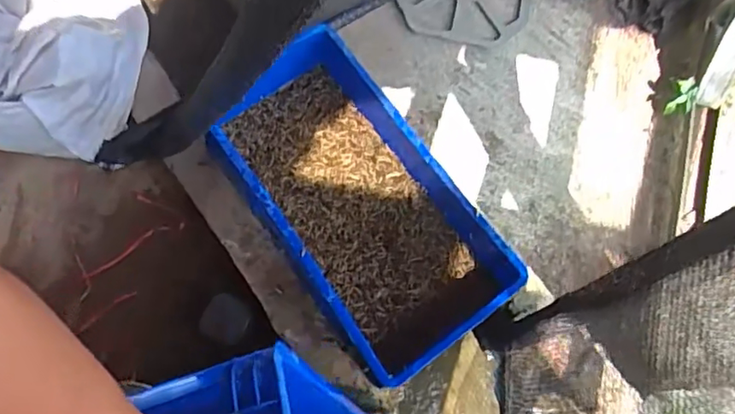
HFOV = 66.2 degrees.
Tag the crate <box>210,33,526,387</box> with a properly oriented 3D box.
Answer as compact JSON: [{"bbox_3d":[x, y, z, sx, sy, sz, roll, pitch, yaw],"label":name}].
[{"bbox_3d":[-0.028,-0.013,1.118,0.344,0.148,0.660,-35,75,-12],"label":"crate"}]

